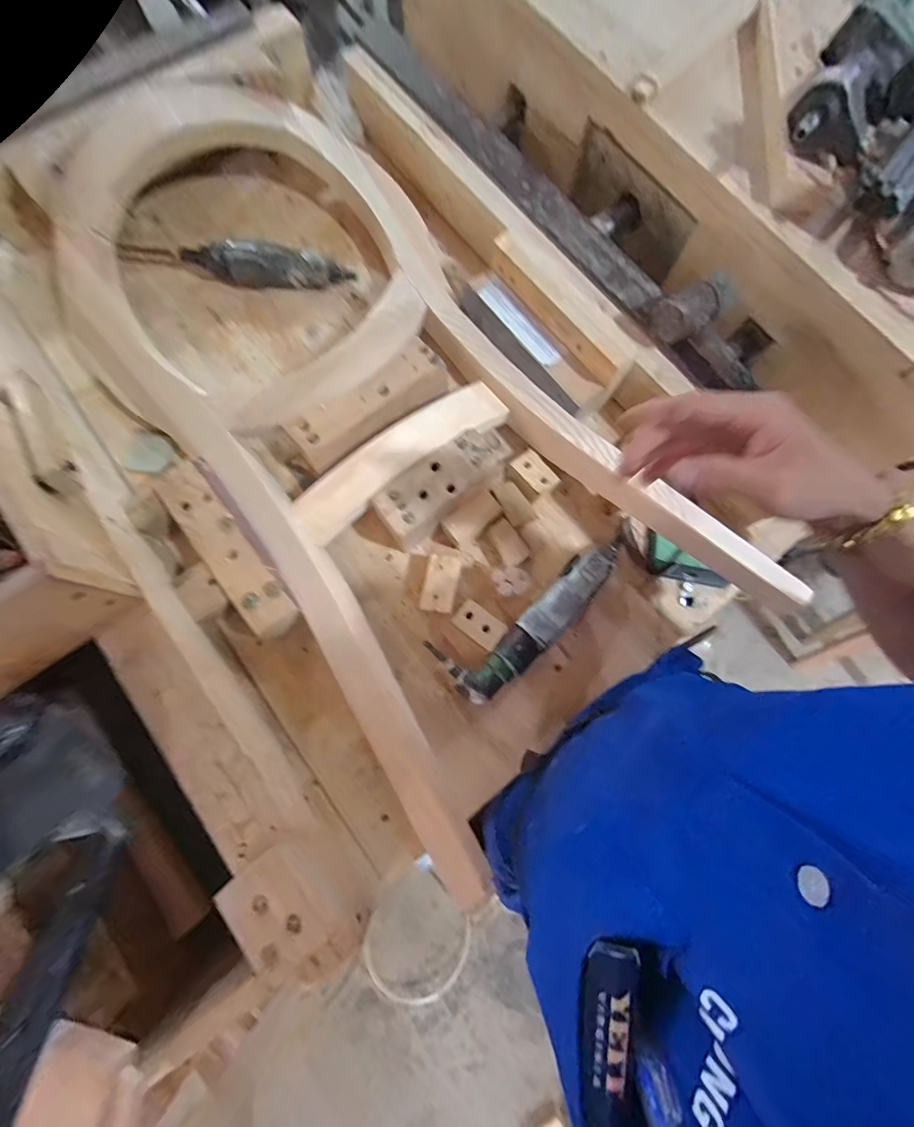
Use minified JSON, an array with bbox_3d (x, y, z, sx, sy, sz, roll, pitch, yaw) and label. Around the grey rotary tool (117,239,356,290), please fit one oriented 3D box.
[{"bbox_3d":[-0.310,-0.413,0.621,0.320,0.041,0.051,7,76,1],"label":"grey rotary tool"}]

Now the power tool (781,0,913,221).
[{"bbox_3d":[0.436,-0.475,0.476,0.168,0.070,0.223,38,79,8],"label":"power tool"}]

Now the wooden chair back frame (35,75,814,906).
[{"bbox_3d":[-0.122,-0.220,0.525,0.467,0.110,0.957,-36,80,-9],"label":"wooden chair back frame"}]

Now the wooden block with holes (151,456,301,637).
[{"bbox_3d":[-0.252,-0.017,0.518,0.062,0.049,0.226,-38,80,-9],"label":"wooden block with holes"}]

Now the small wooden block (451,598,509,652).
[{"bbox_3d":[0.026,0.071,0.523,0.058,0.026,0.034,38,78,7],"label":"small wooden block"}]

